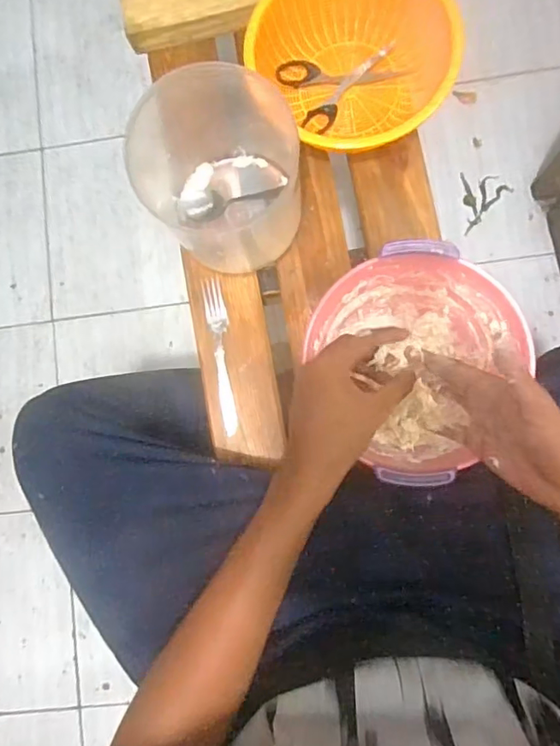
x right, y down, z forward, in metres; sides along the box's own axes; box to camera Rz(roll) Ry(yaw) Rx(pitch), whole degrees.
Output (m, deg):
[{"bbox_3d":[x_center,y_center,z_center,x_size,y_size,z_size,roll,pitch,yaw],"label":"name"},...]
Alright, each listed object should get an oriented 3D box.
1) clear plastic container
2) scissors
[{"bbox_3d":[-0.065,-0.193,0.558,0.144,0.155,0.145,-22,83,1],"label":"clear plastic container"},{"bbox_3d":[0.079,-0.346,0.621,0.142,0.013,0.099,-26,83,1],"label":"scissors"}]

